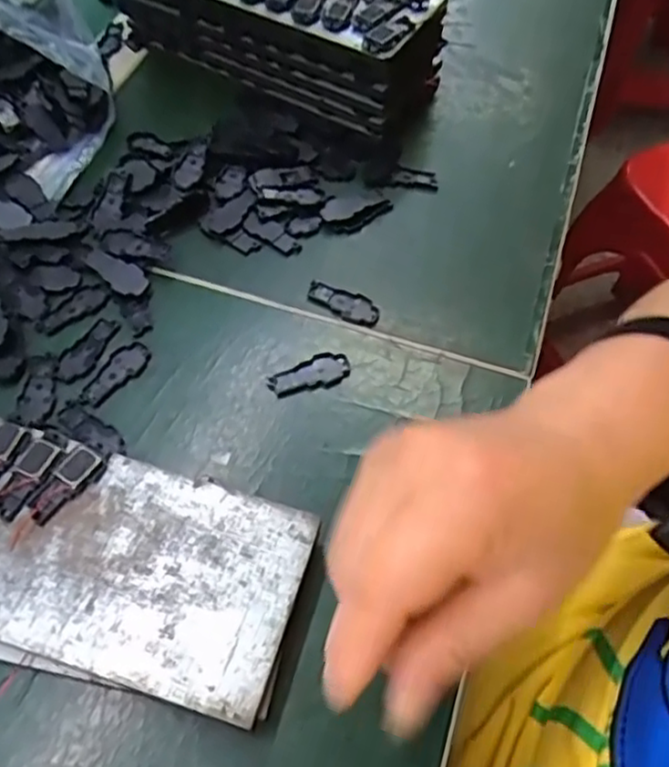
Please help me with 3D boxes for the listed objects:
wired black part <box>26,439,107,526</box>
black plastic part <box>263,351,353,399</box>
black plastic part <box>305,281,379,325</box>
[{"bbox_3d":[-0.109,0.039,0.274,0.015,0.005,0.035,31,61,16],"label":"wired black part"},{"bbox_3d":[-0.012,-0.004,0.324,0.039,0.004,0.018,-25,62,-17],"label":"black plastic part"},{"bbox_3d":[0.005,-0.042,0.350,0.040,0.004,0.017,29,61,15],"label":"black plastic part"}]

